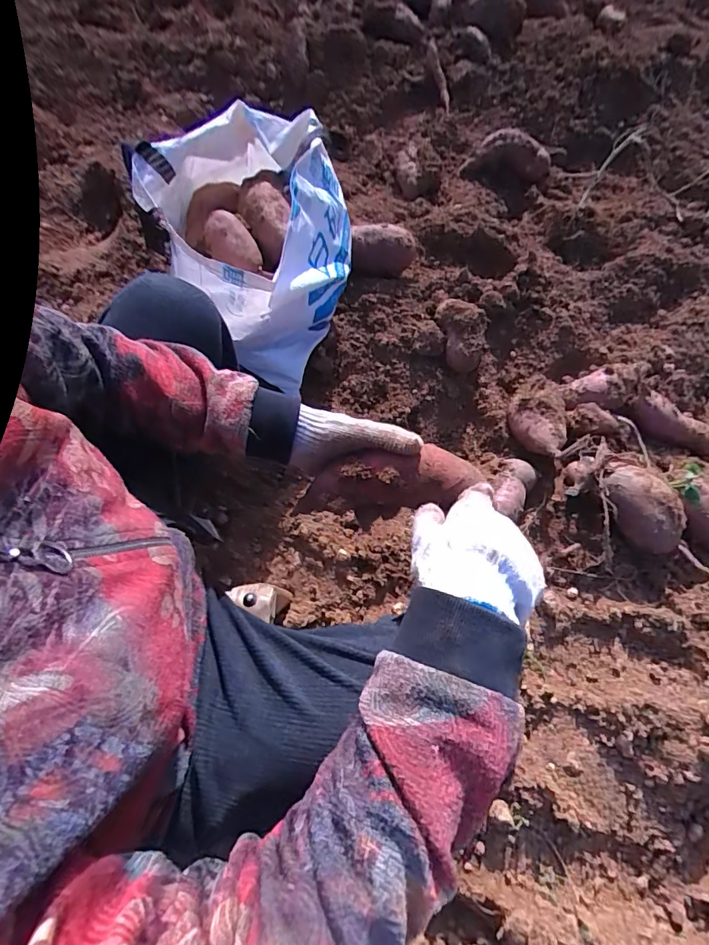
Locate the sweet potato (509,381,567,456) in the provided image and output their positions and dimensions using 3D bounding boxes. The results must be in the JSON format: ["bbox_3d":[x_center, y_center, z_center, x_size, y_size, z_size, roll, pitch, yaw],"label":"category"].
[{"bbox_3d":[0.324,-0.087,0.848,0.080,0.085,0.142,-1,73,-1],"label":"sweet potato"}]

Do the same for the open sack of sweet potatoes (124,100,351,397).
[{"bbox_3d":[-0.173,-0.402,0.819,0.327,0.276,0.356,27,68,10],"label":"open sack of sweet potatoes"}]

